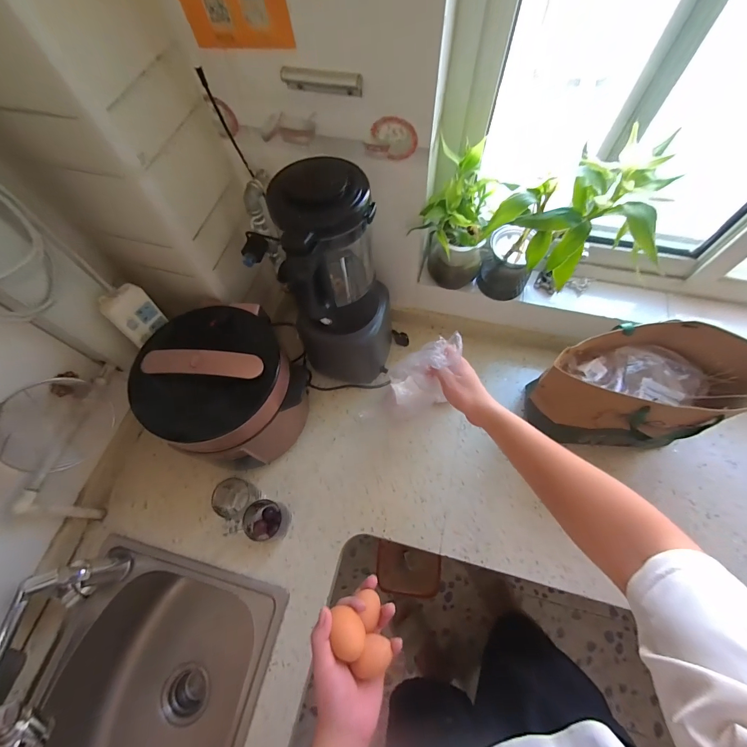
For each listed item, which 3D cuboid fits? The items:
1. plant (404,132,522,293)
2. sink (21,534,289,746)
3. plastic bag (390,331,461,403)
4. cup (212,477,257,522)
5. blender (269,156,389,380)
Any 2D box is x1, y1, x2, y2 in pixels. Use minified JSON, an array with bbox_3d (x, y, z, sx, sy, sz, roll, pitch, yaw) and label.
[{"bbox_3d":[0.159,-0.278,0.668,0.130,0.300,0.130,-1,64,2],"label":"plant"},{"bbox_3d":[-0.411,0.663,0.674,0.386,0.236,0.551,11,66,8],"label":"sink"},{"bbox_3d":[0.087,-0.003,0.582,0.110,0.105,0.083,-10,64,-2],"label":"plastic bag"},{"bbox_3d":[-0.281,0.257,0.714,0.070,0.080,0.069,-1,64,2],"label":"cup"},{"bbox_3d":[-0.060,-0.128,0.670,0.158,0.472,0.193,19,67,12],"label":"blender"}]

